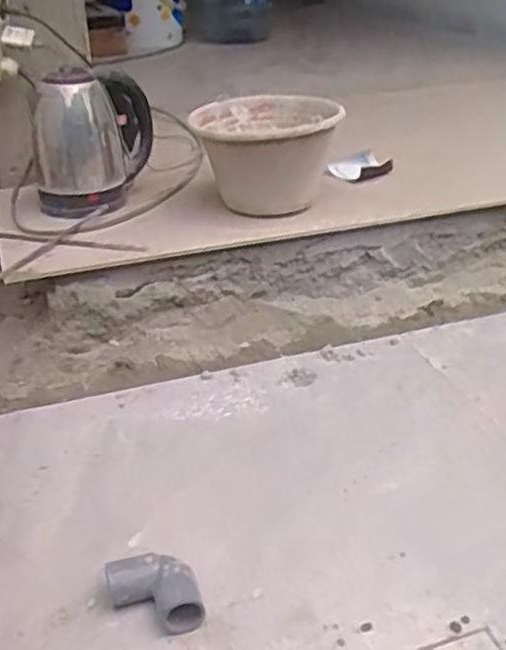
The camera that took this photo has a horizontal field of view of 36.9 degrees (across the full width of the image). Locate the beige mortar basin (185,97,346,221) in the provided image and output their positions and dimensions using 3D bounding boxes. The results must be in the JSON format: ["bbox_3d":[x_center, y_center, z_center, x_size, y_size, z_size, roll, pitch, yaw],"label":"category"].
[{"bbox_3d":[0.020,-0.297,1.331,0.230,0.161,0.230,-6,28,-7],"label":"beige mortar basin"}]

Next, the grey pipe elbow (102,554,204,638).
[{"bbox_3d":[-0.088,0.241,0.686,0.097,0.038,0.054,10,32,19],"label":"grey pipe elbow"}]

